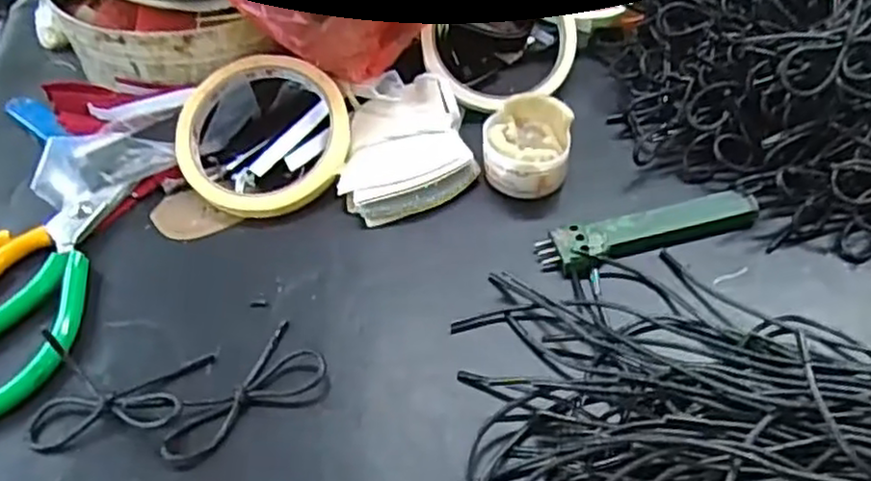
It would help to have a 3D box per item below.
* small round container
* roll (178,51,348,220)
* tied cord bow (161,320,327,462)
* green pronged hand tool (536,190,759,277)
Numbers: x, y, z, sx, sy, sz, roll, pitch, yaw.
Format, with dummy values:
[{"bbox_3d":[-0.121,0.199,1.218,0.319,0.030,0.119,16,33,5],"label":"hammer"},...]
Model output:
[{"bbox_3d":[0.047,-0.051,0.371,0.044,0.035,0.045,-3,51,3],"label":"small round container"},{"bbox_3d":[-0.093,-0.057,0.388,0.092,0.012,0.092,0,75,0],"label":"roll"},{"bbox_3d":[-0.084,0.067,0.307,0.073,0.011,0.038,-38,57,-23],"label":"tied cord bow"},{"bbox_3d":[0.105,-0.004,0.350,0.106,0.012,0.024,-12,51,-5],"label":"green pronged hand tool"}]

